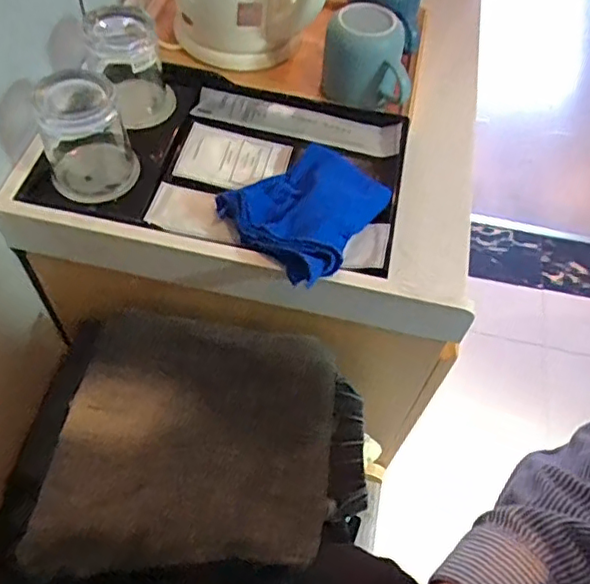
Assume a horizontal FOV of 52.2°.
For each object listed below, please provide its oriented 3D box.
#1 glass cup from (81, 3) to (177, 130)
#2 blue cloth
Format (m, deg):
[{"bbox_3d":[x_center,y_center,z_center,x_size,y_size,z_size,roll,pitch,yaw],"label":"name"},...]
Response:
[{"bbox_3d":[-0.152,-0.206,0.557,0.072,0.086,0.060,-13,58,-12],"label":"glass cup"},{"bbox_3d":[0.013,-0.074,0.520,0.122,0.033,0.129,40,63,21],"label":"blue cloth"}]

